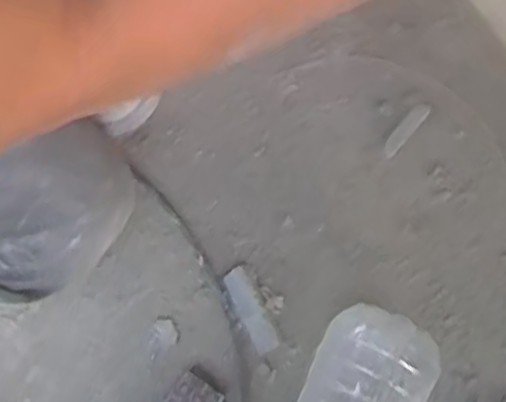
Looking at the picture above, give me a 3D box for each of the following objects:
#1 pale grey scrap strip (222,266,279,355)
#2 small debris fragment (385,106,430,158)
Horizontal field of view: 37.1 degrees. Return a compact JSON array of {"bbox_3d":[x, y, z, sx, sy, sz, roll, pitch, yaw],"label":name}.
[{"bbox_3d":[-0.002,0.079,0.550,0.019,0.005,0.065,-23,70,-11],"label":"pale grey scrap strip"},{"bbox_3d":[0.124,-0.059,0.613,0.013,0.004,0.054,38,72,13],"label":"small debris fragment"}]

